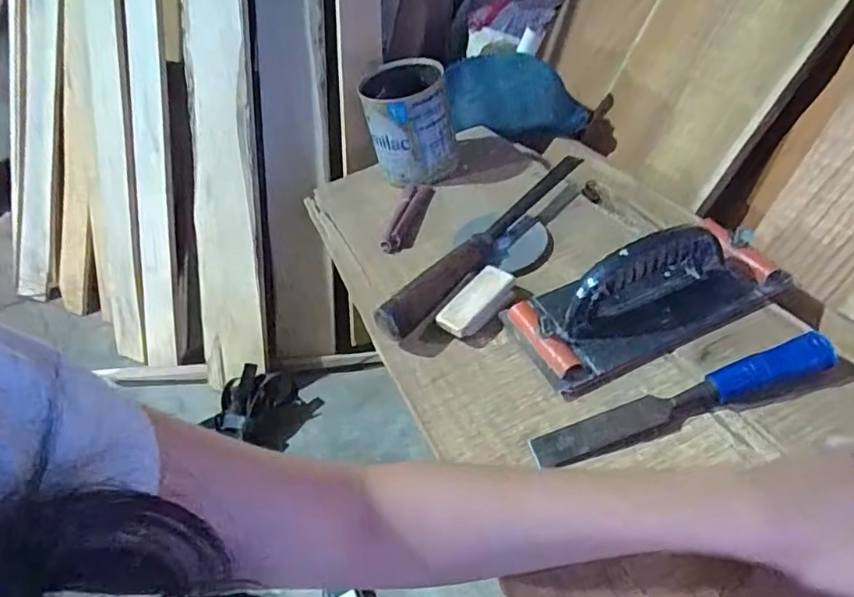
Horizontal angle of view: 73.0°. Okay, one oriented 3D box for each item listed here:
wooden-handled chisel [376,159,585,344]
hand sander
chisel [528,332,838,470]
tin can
[{"bbox_3d":[0.066,-0.059,0.567,0.033,0.037,0.298,29,55,36],"label":"wooden-handled chisel"},{"bbox_3d":[0.180,-0.013,0.477,0.217,0.079,0.102,-19,42,-10],"label":"hand sander"},{"bbox_3d":[0.182,0.076,0.412,0.217,0.019,0.026,-22,40,4],"label":"chisel"},{"bbox_3d":[-0.021,-0.211,0.693,0.100,0.109,0.110,-5,42,6],"label":"tin can"}]

